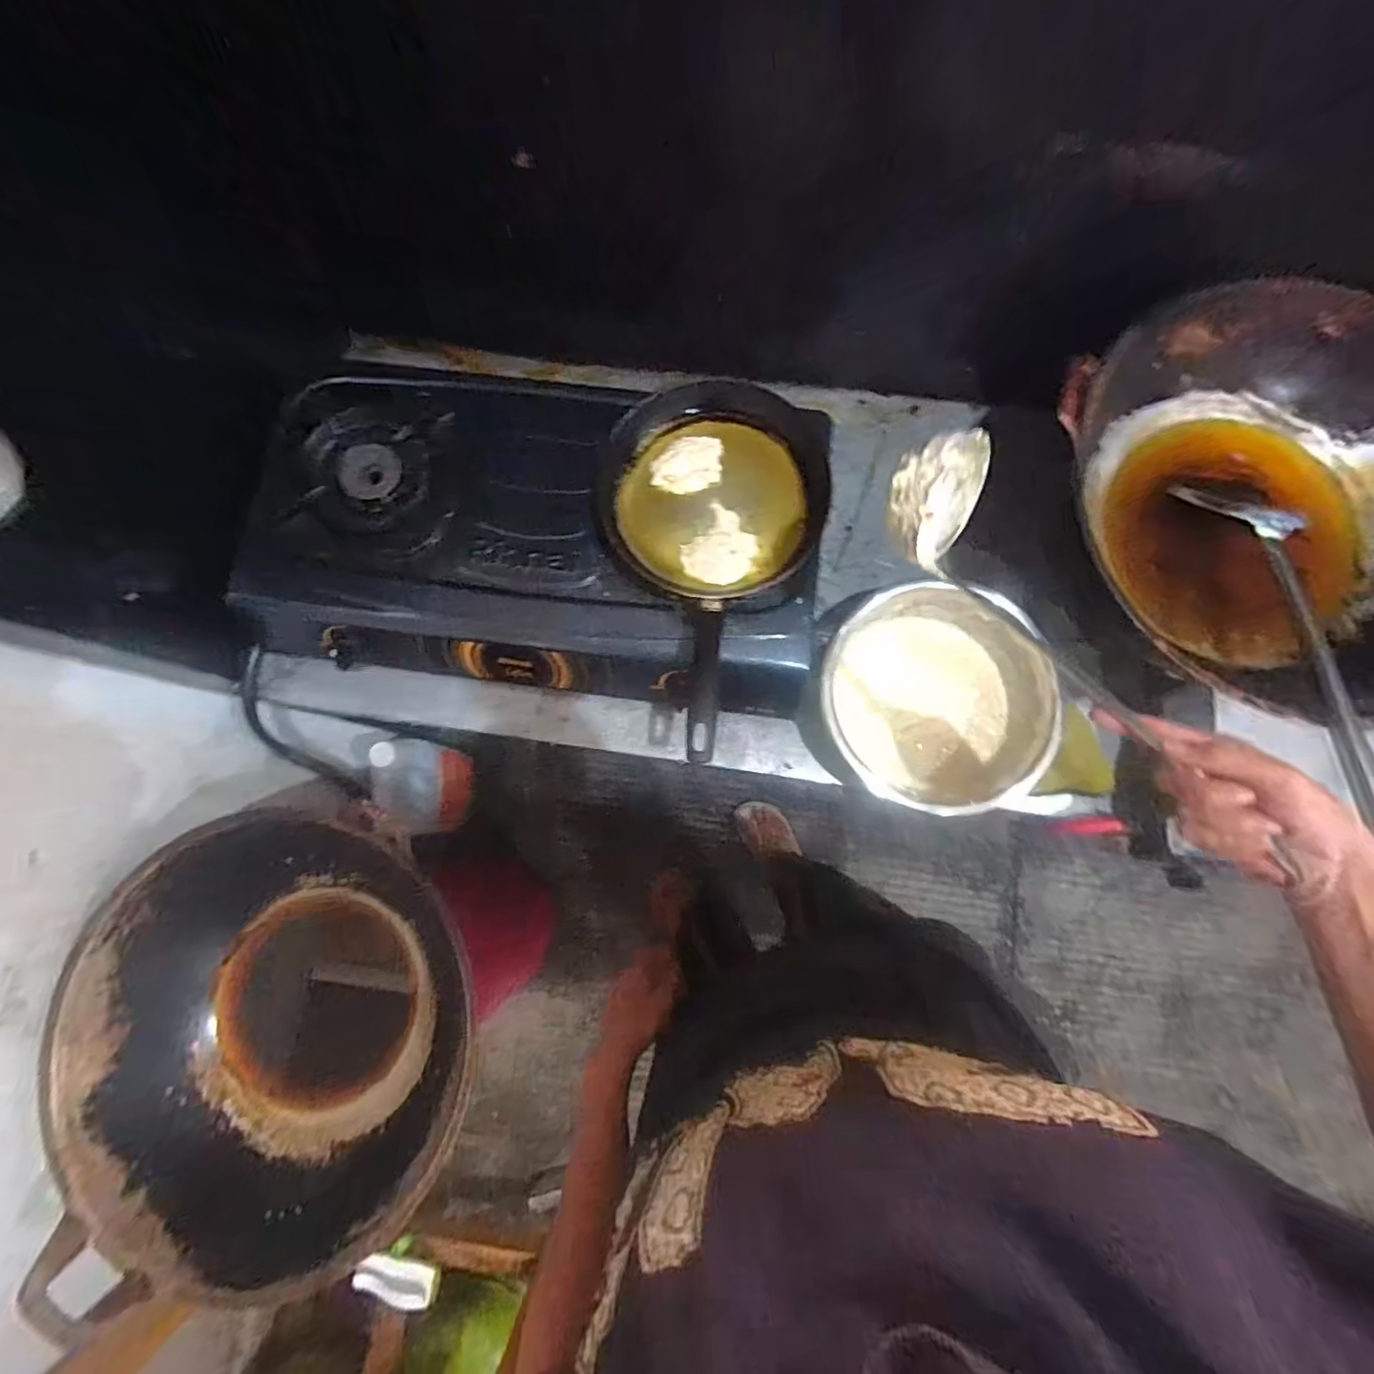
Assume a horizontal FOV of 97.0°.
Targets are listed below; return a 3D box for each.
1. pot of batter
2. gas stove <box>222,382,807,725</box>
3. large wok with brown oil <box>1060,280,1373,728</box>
[{"bbox_3d":[0.307,0.020,0.763,0.292,0.138,0.262,0,80,0],"label":"pot of batter"},{"bbox_3d":[-0.190,-0.182,0.749,0.698,0.135,0.351,7,80,1],"label":"gas stove"},{"bbox_3d":[0.612,-0.179,0.648,0.455,0.149,0.453,-16,80,-3],"label":"large wok with brown oil"}]

